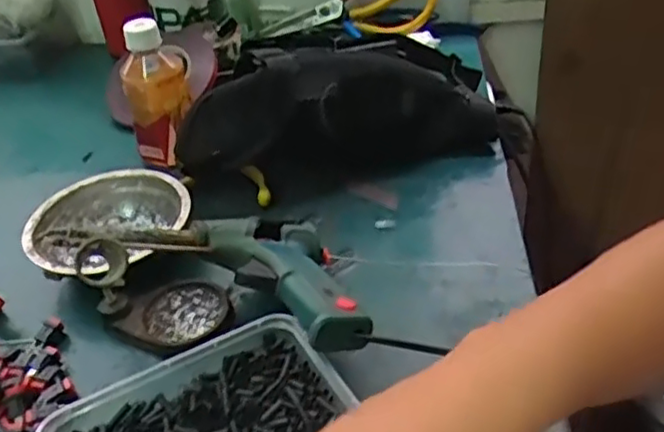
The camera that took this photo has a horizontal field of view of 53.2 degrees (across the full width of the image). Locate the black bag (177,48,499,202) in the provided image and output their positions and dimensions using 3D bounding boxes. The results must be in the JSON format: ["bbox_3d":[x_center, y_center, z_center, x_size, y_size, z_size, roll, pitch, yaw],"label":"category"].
[{"bbox_3d":[0.003,-0.095,0.594,0.277,0.103,0.080,-7,37,-5],"label":"black bag"}]

